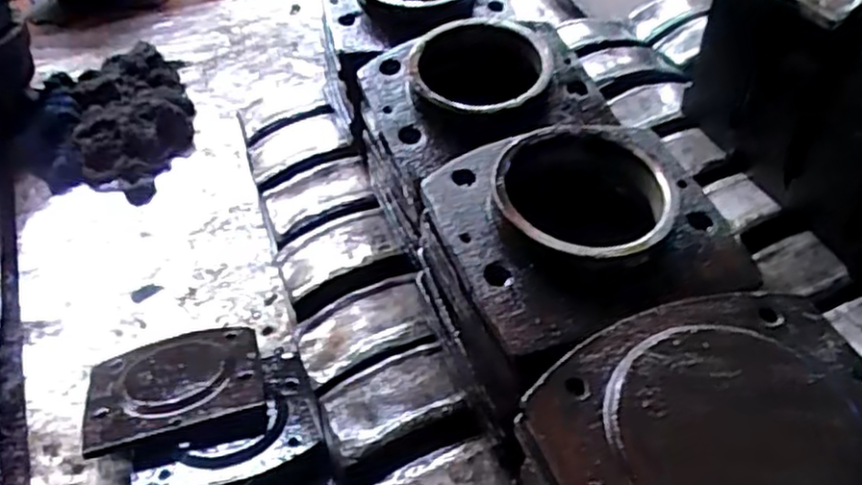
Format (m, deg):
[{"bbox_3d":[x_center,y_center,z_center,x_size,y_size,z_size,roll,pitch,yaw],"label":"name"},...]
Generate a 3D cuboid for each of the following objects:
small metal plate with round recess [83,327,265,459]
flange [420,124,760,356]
[{"bbox_3d":[-0.242,0.133,0.690,0.161,0.017,0.134,-13,32,-6],"label":"small metal plate with round recess"},{"bbox_3d":[0.089,-0.016,0.420,0.163,0.042,0.150,-15,44,-12],"label":"flange"}]

